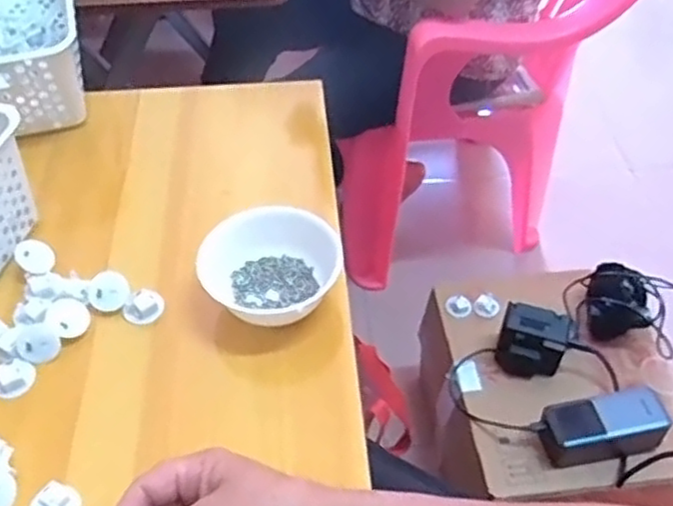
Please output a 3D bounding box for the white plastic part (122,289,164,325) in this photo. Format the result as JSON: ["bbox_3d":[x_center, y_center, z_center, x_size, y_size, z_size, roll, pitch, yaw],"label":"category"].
[{"bbox_3d":[-0.161,0.044,0.587,0.026,0.013,0.032,32,54,26],"label":"white plastic part"}]

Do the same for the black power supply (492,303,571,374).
[{"bbox_3d":[0.237,0.108,0.850,0.078,0.071,0.054,14,48,13],"label":"black power supply"}]

